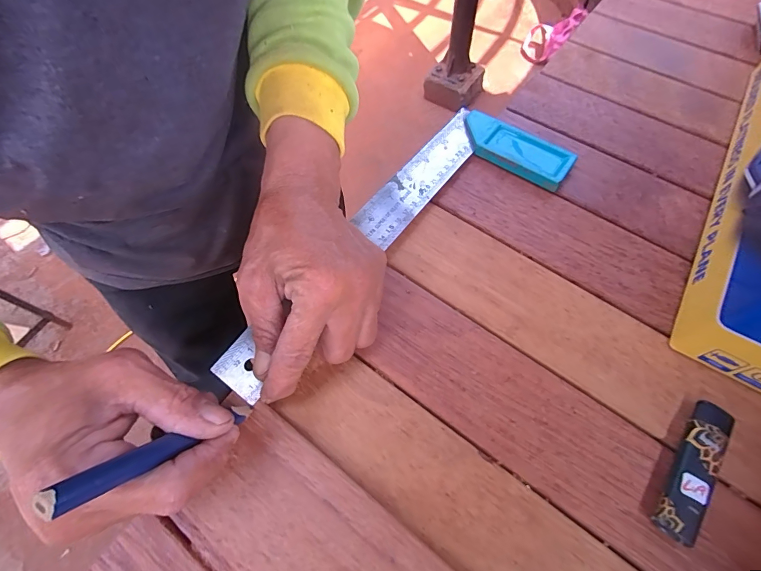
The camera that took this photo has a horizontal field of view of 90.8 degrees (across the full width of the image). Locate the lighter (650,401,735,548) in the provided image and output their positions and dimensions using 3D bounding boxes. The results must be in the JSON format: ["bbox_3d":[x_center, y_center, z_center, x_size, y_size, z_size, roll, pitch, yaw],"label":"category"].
[{"bbox_3d":[0.176,0.102,0.210,0.019,0.012,0.079,36,68,16],"label":"lighter"}]

